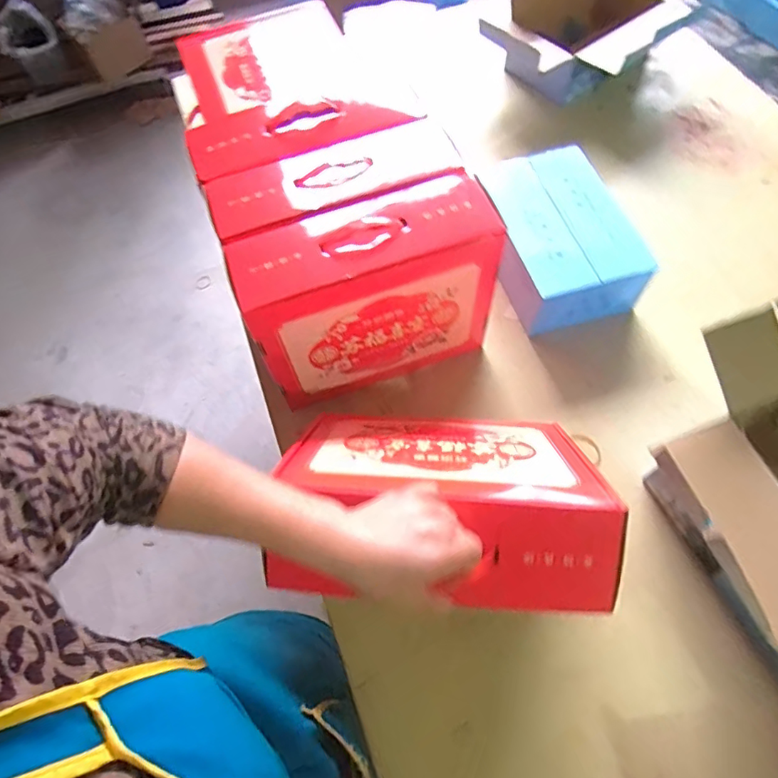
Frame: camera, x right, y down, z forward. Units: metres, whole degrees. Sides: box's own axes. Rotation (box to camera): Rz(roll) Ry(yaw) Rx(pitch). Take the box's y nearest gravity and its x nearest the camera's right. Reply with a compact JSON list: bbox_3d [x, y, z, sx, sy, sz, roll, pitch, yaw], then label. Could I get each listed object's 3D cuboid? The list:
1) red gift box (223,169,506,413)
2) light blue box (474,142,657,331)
[{"bbox_3d":[-0.029,-0.132,0.759,0.327,0.274,0.132,-19,64,-7],"label":"red gift box"},{"bbox_3d":[0.298,-0.259,0.915,0.198,0.134,0.305,-10,63,-3],"label":"light blue box"}]

